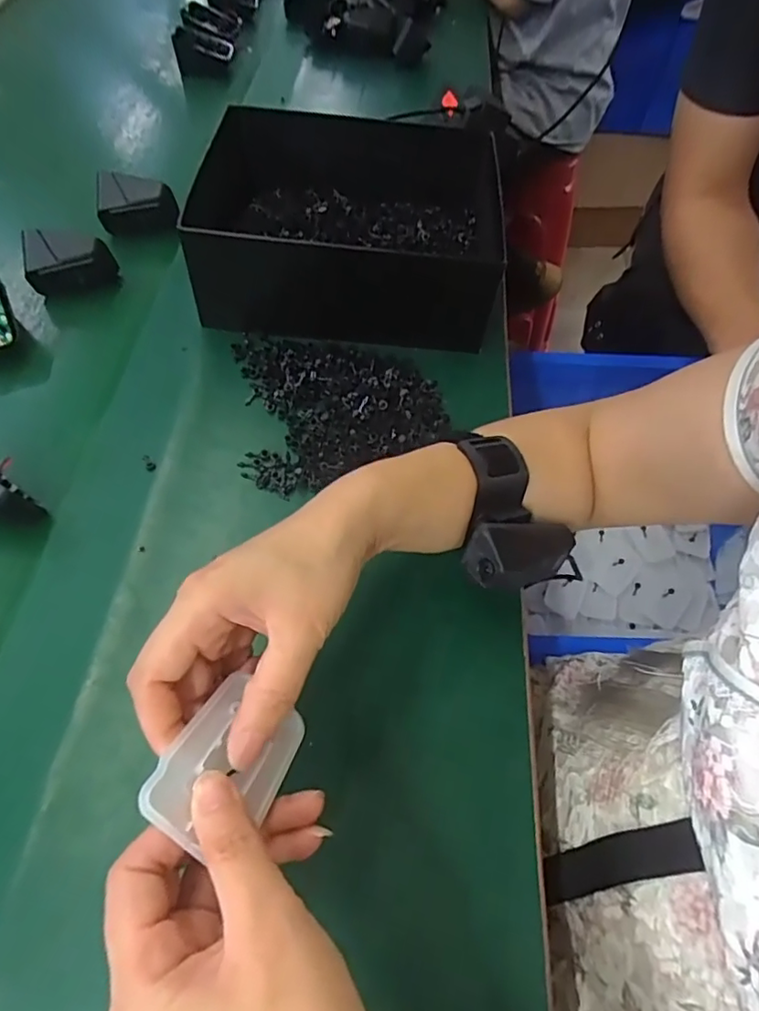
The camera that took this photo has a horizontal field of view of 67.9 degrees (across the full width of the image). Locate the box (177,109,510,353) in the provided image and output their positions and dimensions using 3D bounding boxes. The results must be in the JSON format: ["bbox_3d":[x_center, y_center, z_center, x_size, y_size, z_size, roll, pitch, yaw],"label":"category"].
[{"bbox_3d":[-0.025,-0.236,0.483,0.240,0.092,0.179,3,56,0],"label":"box"}]

